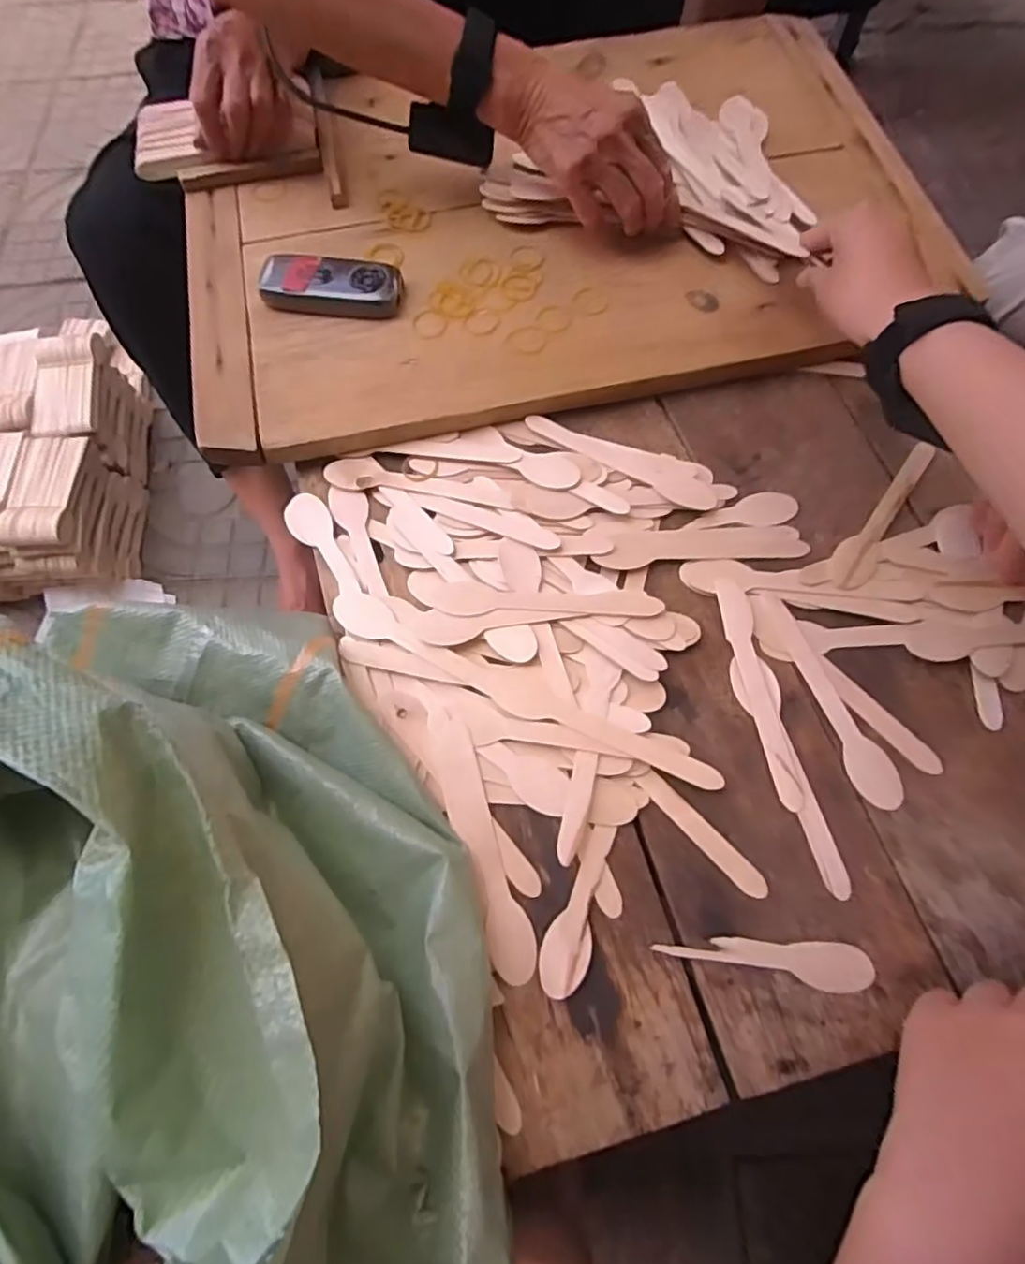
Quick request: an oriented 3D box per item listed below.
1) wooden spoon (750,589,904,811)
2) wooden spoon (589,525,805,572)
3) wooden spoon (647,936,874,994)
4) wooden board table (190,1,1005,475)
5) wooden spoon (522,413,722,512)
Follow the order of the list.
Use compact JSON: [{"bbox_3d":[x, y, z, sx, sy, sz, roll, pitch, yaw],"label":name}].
[{"bbox_3d":[0.205,0.040,0.415,0.026,0.004,0.156,-22,72,-8],"label":"wooden spoon"},{"bbox_3d":[0.136,-0.064,0.453,0.150,0.009,0.029,-5,70,-2],"label":"wooden spoon"},{"bbox_3d":[0.145,0.185,0.361,0.117,0.006,0.024,8,70,3],"label":"wooden spoon"},{"bbox_3d":[0.037,-0.390,0.561,0.638,0.035,0.439,-13,71,-5],"label":"wooden board table"},{"bbox_3d":[0.083,-0.133,0.480,0.152,0.010,0.028,31,73,10],"label":"wooden spoon"}]

